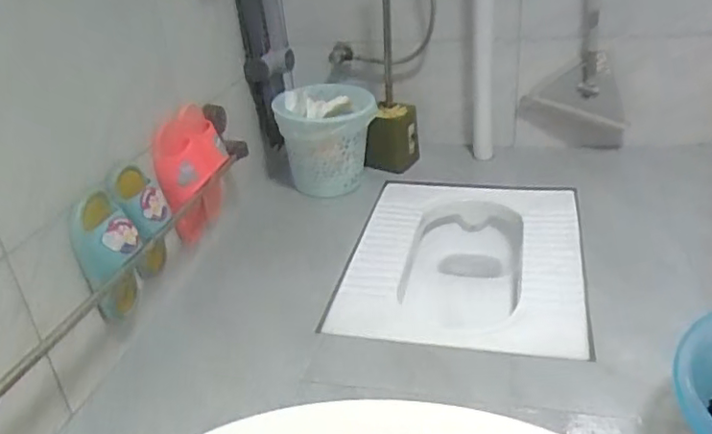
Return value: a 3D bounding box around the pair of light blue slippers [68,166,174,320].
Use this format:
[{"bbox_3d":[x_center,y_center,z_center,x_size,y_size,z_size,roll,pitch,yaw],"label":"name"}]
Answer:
[{"bbox_3d":[-0.339,0.038,0.937,0.069,0.189,0.191,-1,29,8],"label":"pair of light blue slippers"}]

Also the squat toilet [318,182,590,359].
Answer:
[{"bbox_3d":[0.219,0.120,1.233,0.429,0.150,0.577,3,30,15],"label":"squat toilet"}]

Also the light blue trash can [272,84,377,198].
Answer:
[{"bbox_3d":[-0.069,-0.178,1.457,0.229,0.215,0.218,-6,29,-1],"label":"light blue trash can"}]

